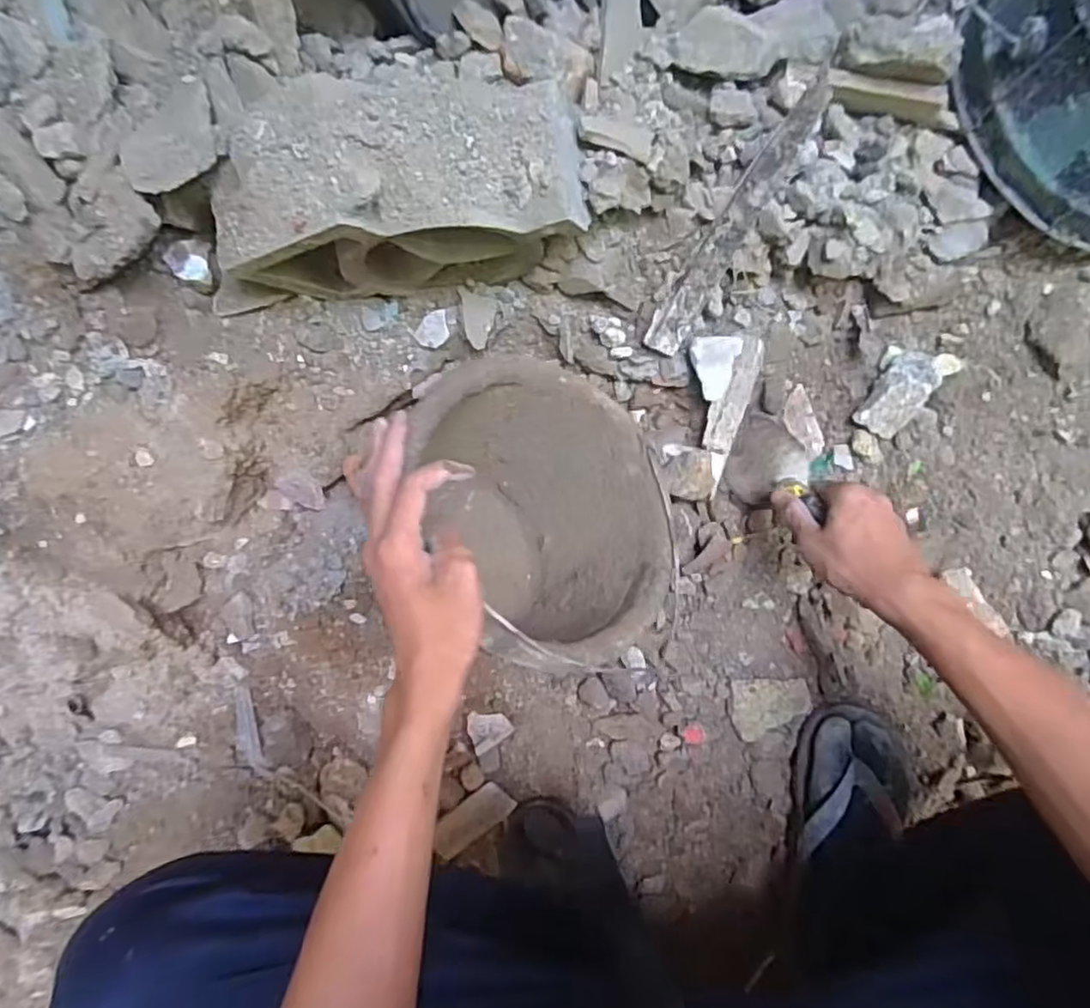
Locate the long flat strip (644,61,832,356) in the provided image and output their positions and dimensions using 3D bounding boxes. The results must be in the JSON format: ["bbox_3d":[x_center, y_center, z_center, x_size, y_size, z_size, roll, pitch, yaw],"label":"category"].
[{"bbox_3d":[0.169,-0.248,0.576,0.035,0.013,0.251,29,109,-16],"label":"long flat strip"}]

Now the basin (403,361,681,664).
[{"bbox_3d":[-0.024,0.023,0.567,0.186,0.251,0.241,-31,75,47],"label":"basin"}]

